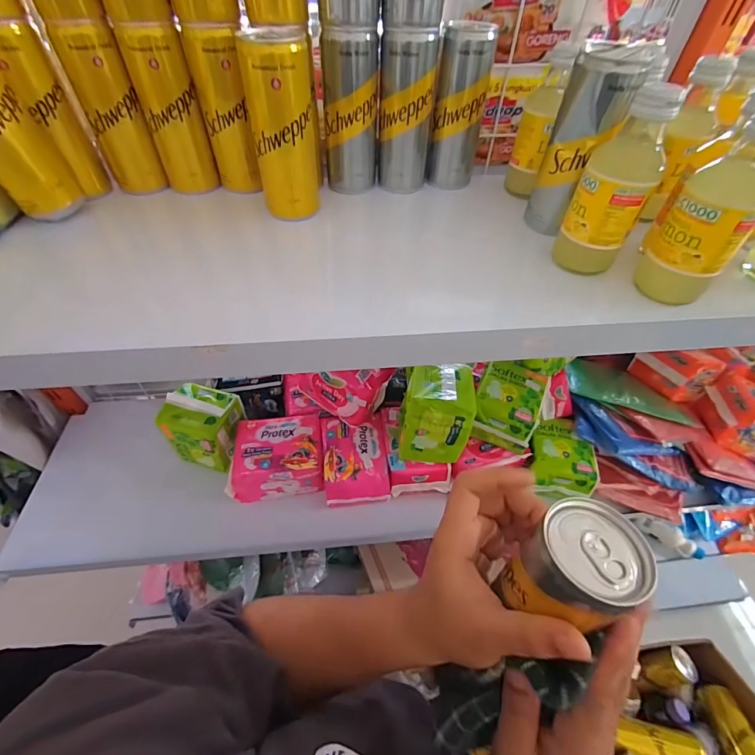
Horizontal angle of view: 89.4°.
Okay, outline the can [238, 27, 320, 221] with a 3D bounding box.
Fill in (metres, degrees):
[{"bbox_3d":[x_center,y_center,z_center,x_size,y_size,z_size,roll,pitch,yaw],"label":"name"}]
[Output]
[{"bbox_3d":[-0.078,-0.213,0.333,0.056,0.130,0.051,-7,51,-8],"label":"can"}]

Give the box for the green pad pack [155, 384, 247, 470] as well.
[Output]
[{"bbox_3d":[-0.270,0.074,0.596,0.098,0.096,0.094,9,50,5],"label":"green pad pack"}]

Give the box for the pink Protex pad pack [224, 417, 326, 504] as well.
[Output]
[{"bbox_3d":[-0.156,0.124,0.591,0.143,0.075,0.104,-6,51,-8],"label":"pink Protex pad pack"}]

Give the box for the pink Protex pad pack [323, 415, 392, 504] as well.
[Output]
[{"bbox_3d":[-0.035,0.125,0.587,0.093,0.063,0.126,-5,51,-7],"label":"pink Protex pad pack"}]

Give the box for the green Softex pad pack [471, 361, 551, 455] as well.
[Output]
[{"bbox_3d":[0.192,0.041,0.563,0.091,0.077,0.102,22,53,15],"label":"green Softex pad pack"}]

